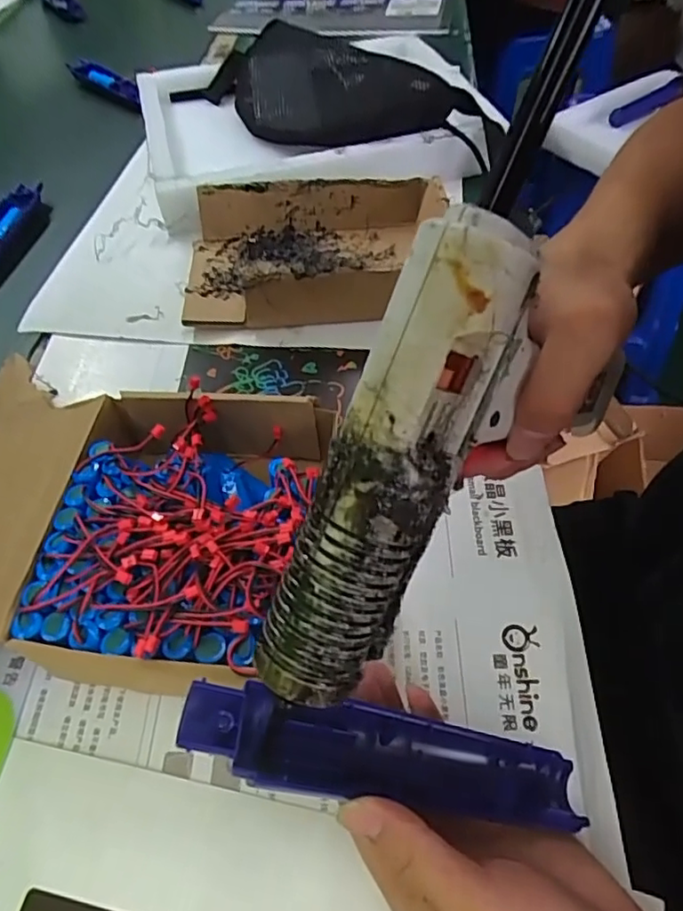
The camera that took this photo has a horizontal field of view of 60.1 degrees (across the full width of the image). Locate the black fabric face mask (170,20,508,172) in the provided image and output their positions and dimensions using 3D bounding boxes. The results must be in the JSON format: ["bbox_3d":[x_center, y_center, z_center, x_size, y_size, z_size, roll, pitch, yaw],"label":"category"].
[{"bbox_3d":[-0.013,-0.380,0.647,0.162,0.073,0.355,-38,60,-24],"label":"black fabric face mask"}]

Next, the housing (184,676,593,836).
[{"bbox_3d":[0.021,0.122,0.239,0.168,0.014,0.035,17,52,-13],"label":"housing"}]

